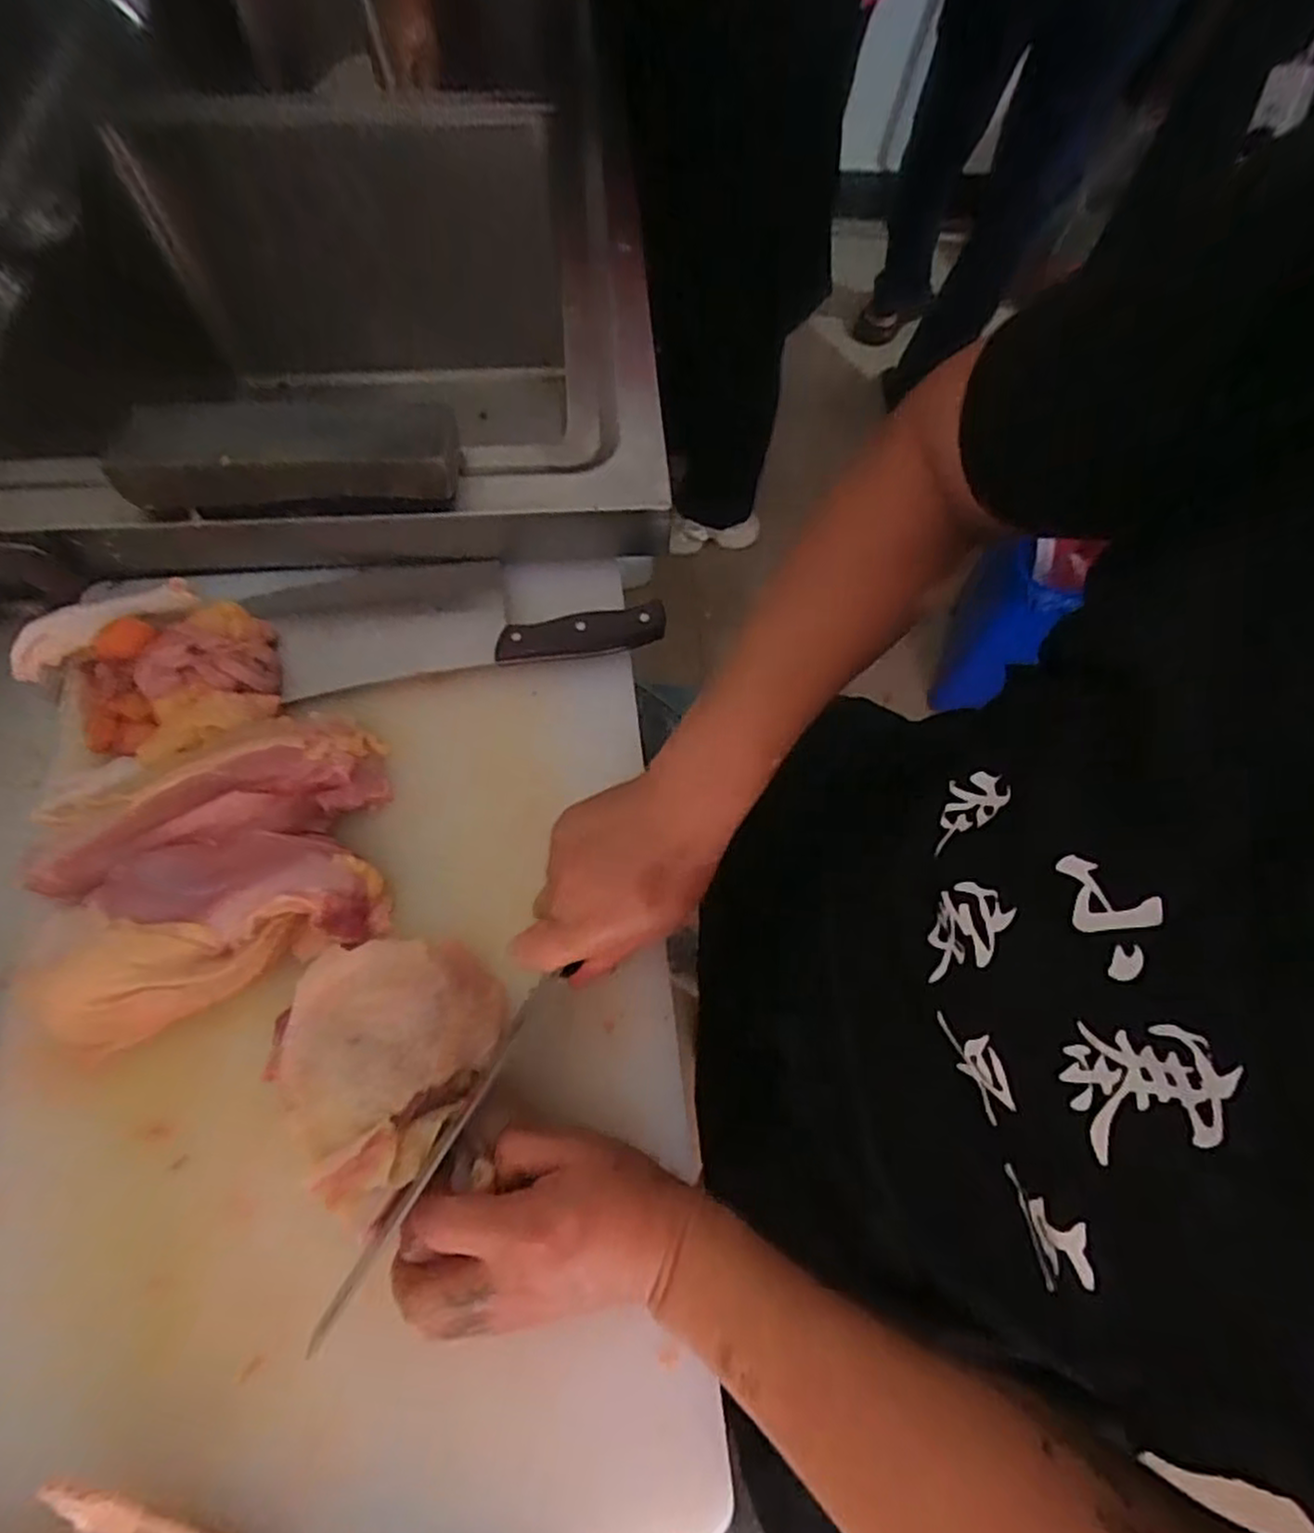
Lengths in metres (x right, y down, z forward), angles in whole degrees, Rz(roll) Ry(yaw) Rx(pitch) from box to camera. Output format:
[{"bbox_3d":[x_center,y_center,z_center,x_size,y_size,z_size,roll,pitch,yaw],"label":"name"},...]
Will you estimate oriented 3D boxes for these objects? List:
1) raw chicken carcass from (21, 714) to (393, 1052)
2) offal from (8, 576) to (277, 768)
[{"bbox_3d":[-0.271,0.062,0.457,0.202,0.059,0.175,-14,68,-9],"label":"raw chicken carcass"},{"bbox_3d":[-0.344,-0.071,0.508,0.168,0.029,0.134,41,70,14],"label":"offal"}]

